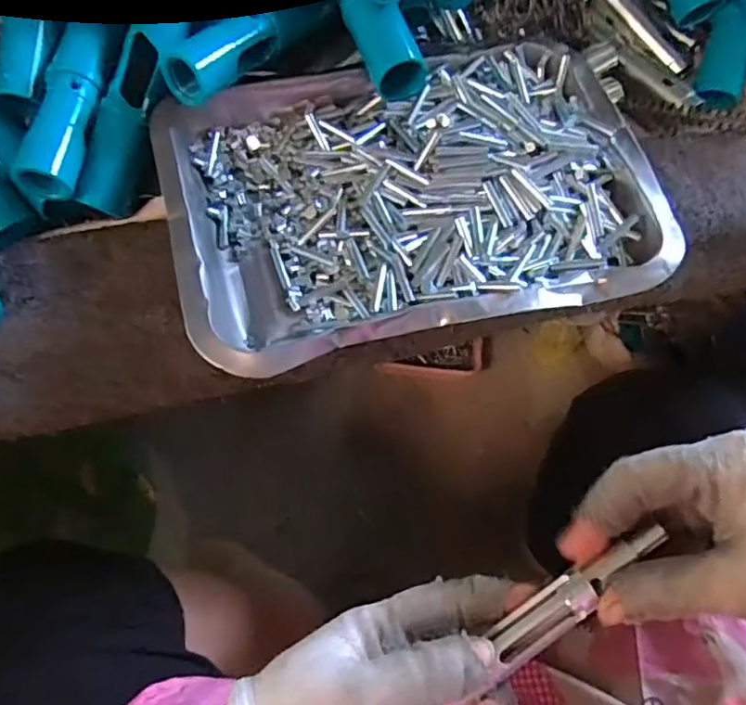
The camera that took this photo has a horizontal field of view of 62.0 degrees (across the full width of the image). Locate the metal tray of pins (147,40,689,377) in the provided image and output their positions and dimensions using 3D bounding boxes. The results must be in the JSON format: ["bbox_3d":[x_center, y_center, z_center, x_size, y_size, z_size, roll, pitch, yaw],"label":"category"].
[{"bbox_3d":[0.019,-0.090,0.336,0.248,0.031,0.178,-14,65,-7],"label":"metal tray of pins"}]

